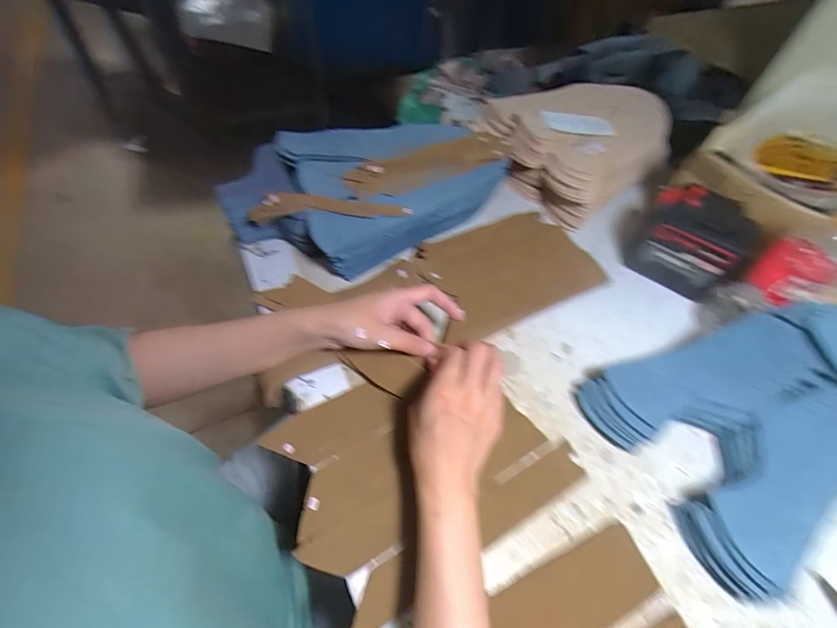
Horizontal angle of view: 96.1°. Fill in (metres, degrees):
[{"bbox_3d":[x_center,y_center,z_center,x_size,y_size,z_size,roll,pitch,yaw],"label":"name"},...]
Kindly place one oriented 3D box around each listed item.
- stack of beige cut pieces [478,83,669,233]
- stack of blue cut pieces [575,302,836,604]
[{"bbox_3d":[0.241,-0.278,0.602,0.264,0.085,0.238,-34,64,-25],"label":"stack of beige cut pieces"},{"bbox_3d":[0.316,0.094,0.344,0.240,0.108,0.201,-18,59,-17],"label":"stack of blue cut pieces"}]

